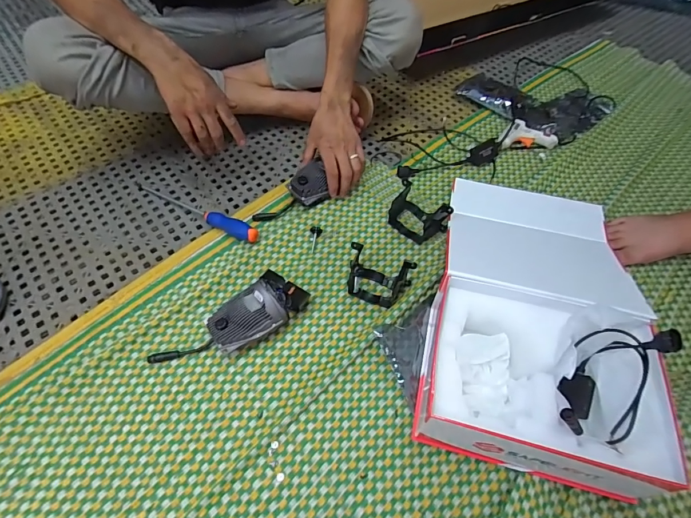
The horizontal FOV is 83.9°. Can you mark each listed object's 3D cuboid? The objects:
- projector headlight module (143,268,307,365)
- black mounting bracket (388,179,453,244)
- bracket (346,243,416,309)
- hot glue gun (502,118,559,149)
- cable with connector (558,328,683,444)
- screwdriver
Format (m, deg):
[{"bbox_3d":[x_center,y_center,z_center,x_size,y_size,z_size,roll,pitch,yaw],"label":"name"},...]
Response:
[{"bbox_3d":[-0.168,0.100,0.577,0.236,0.070,0.077,-31,63,-21],"label":"projector headlight module"},{"bbox_3d":[0.132,-0.082,0.706,0.109,0.065,0.065,31,61,17],"label":"black mounting bracket"},{"bbox_3d":[0.053,0.020,0.627,0.112,0.079,0.080,19,58,10],"label":"bracket"},{"bbox_3d":[0.408,-0.281,0.873,0.126,0.024,0.074,-1,57,-3],"label":"hot glue gun"},{"bbox_3d":[0.315,0.149,0.464,0.073,0.142,0.152,32,61,17],"label":"cable with connector"},{"bbox_3d":[-0.288,-0.096,0.724,0.292,0.025,0.027,25,59,13],"label":"screwdriver"}]

